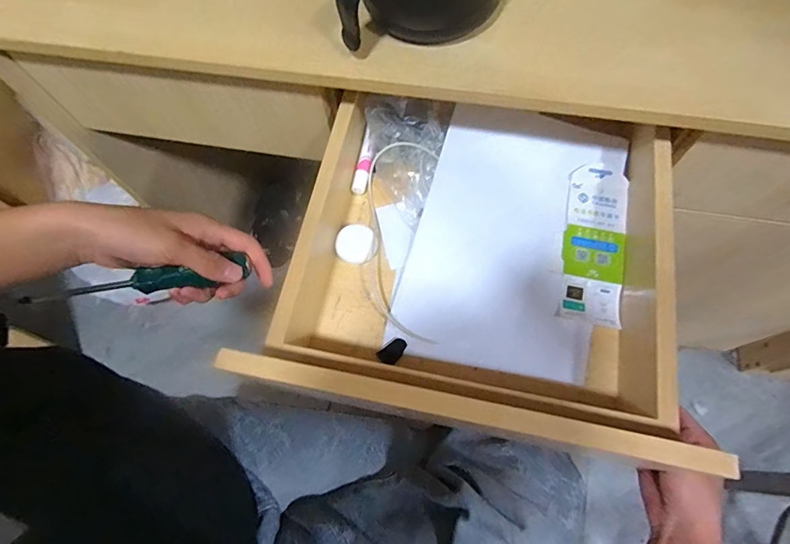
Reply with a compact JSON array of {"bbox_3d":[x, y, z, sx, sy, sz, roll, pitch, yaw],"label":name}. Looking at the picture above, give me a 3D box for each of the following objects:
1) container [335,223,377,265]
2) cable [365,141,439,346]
[{"bbox_3d":[-0.045,-0.032,0.501,0.047,0.019,0.042,-10,67,-1],"label":"container"},{"bbox_3d":[0.015,-0.040,0.489,0.084,0.031,0.239,-5,67,1],"label":"cable"}]

